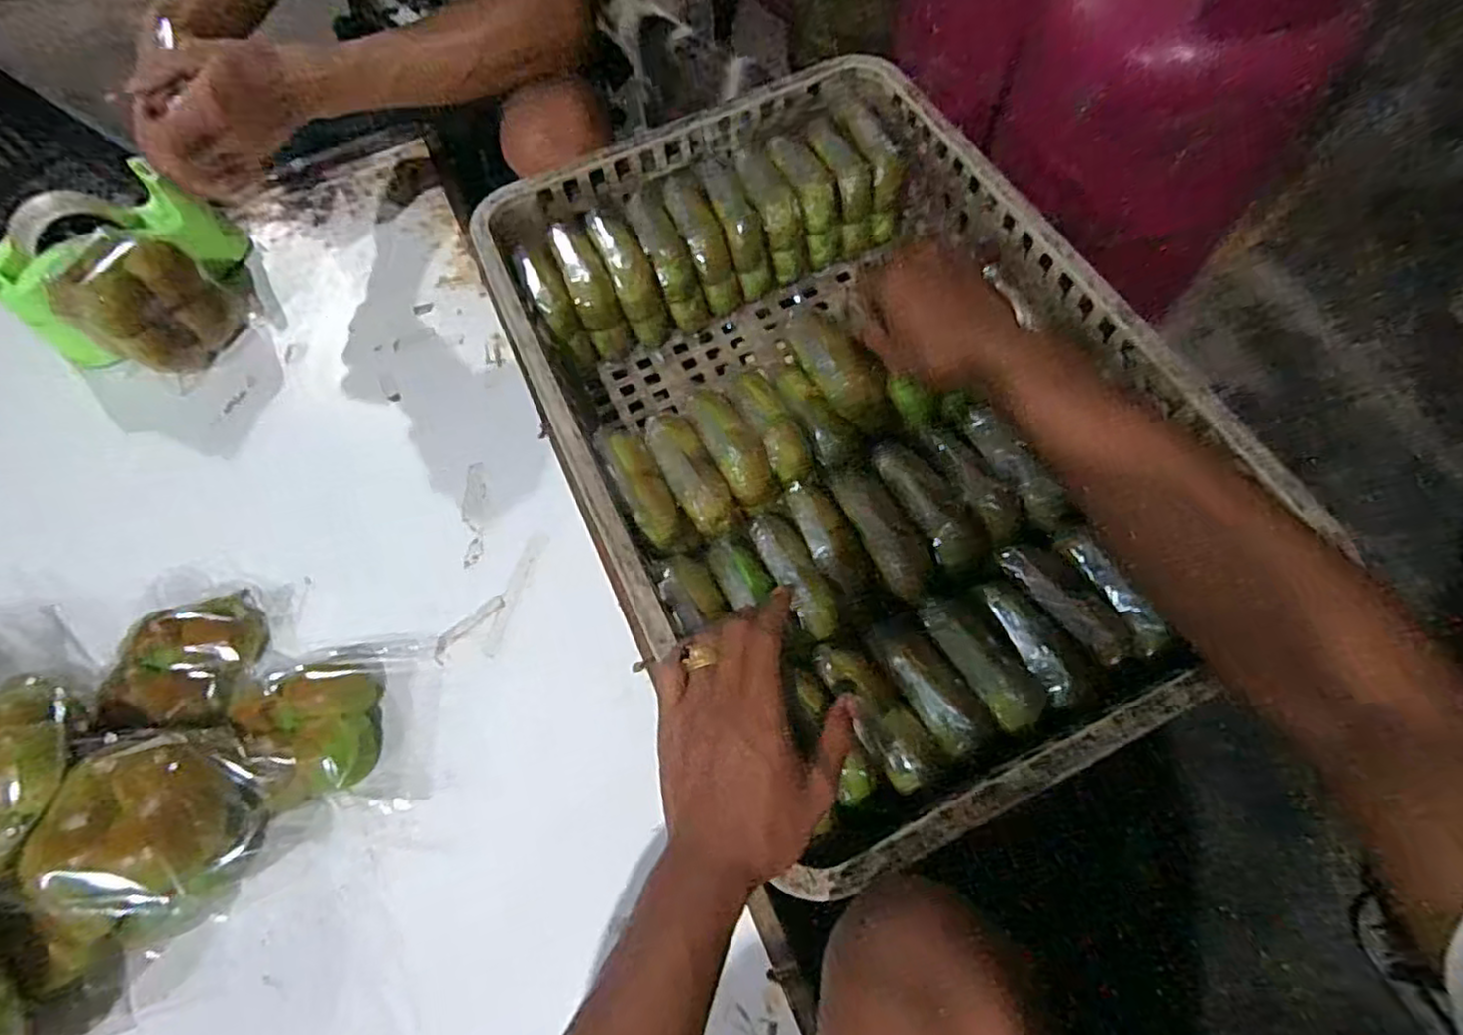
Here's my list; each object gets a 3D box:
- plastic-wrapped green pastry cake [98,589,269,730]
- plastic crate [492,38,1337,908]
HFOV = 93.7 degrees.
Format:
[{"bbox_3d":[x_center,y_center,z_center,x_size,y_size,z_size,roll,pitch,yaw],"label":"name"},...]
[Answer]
[{"bbox_3d":[-0.433,0.112,0.548,0.104,0.038,0.109,-4,66,2],"label":"plastic-wrapped green pastry cake"},{"bbox_3d":[0.079,-0.088,0.562,0.404,0.151,0.585,-26,68,-11],"label":"plastic crate"}]

